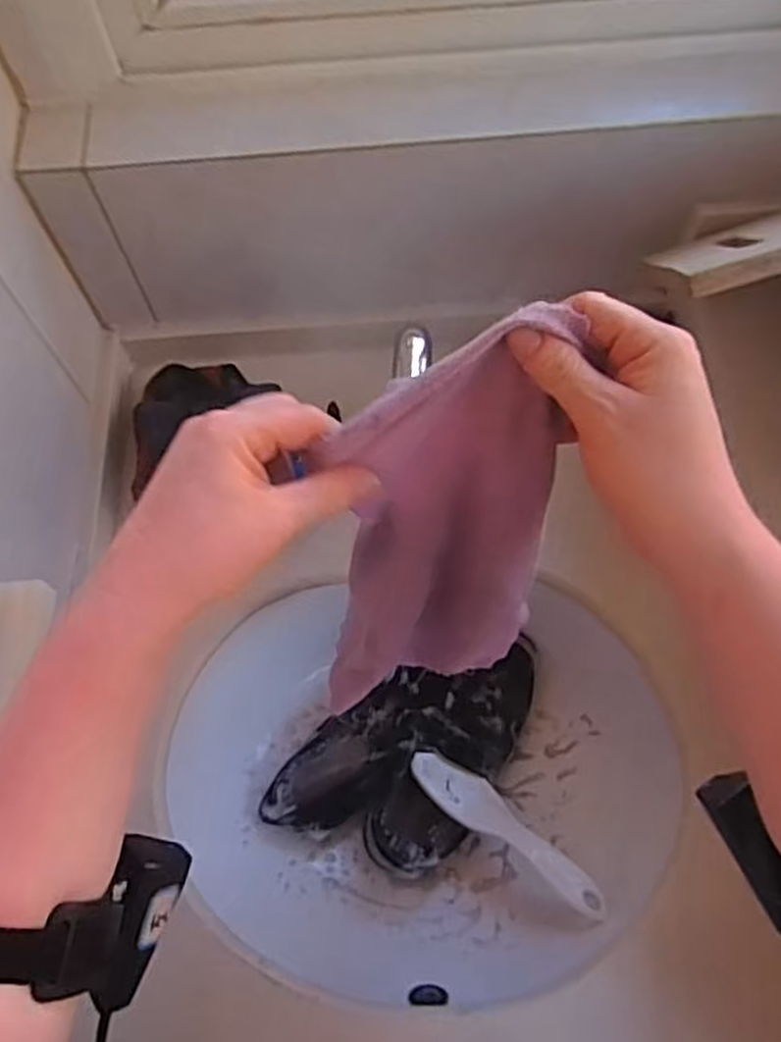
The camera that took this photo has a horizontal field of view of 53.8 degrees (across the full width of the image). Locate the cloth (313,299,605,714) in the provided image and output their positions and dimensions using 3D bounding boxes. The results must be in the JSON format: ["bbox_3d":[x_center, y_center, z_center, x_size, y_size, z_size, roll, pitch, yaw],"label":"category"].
[{"bbox_3d":[0.024,0.026,0.439,0.103,0.328,0.074,28,55,14],"label":"cloth"}]

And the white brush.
[{"bbox_3d":[0.102,0.271,0.679,0.198,0.024,0.041,32,70,31],"label":"white brush"}]

